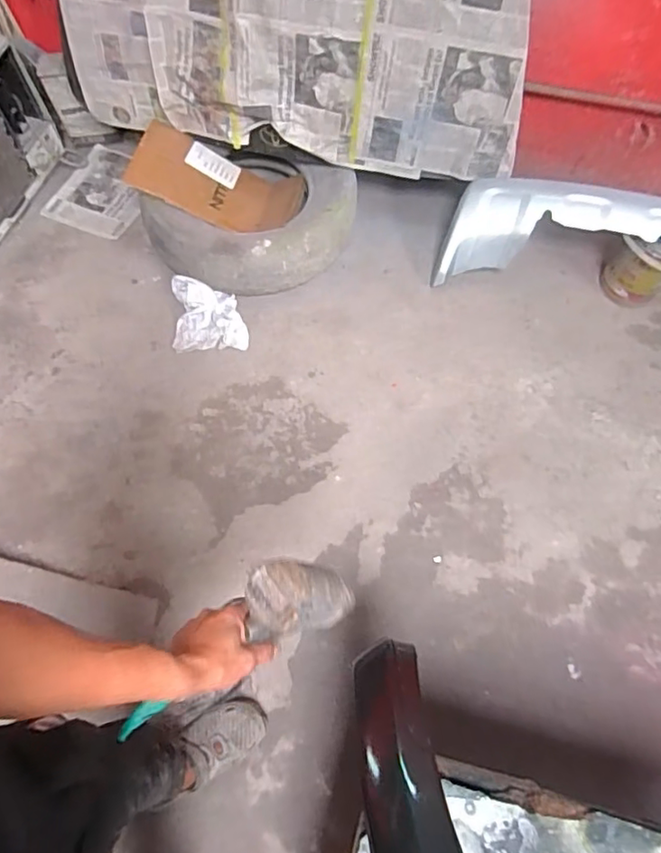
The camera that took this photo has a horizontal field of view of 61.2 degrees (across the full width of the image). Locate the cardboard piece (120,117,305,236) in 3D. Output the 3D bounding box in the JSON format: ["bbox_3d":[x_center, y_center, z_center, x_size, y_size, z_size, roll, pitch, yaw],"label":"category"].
[{"bbox_3d":[-0.337,-0.686,1.586,0.490,0.104,0.273,15,67,6],"label":"cardboard piece"}]

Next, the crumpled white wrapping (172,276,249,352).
[{"bbox_3d":[-0.333,-0.312,1.528,0.205,0.069,0.207,-4,66,-2],"label":"crumpled white wrapping"}]

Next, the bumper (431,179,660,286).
[{"bbox_3d":[0.826,-0.423,1.487,1.037,0.250,0.253,14,67,6],"label":"bumper"}]

